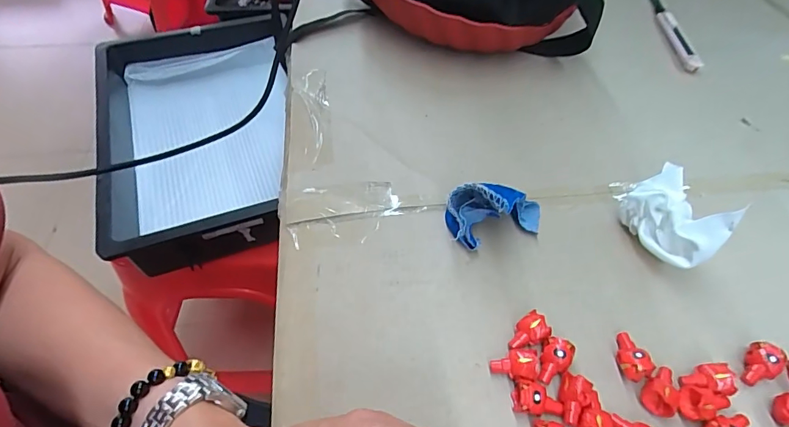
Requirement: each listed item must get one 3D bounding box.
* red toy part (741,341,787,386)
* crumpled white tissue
[{"bbox_3d":[0.201,0.083,0.250,0.022,0.015,0.017,-22,55,-16],"label":"red toy part"},{"bbox_3d":[0.178,0.003,0.290,0.042,0.050,0.062,-23,55,-17],"label":"crumpled white tissue"}]

